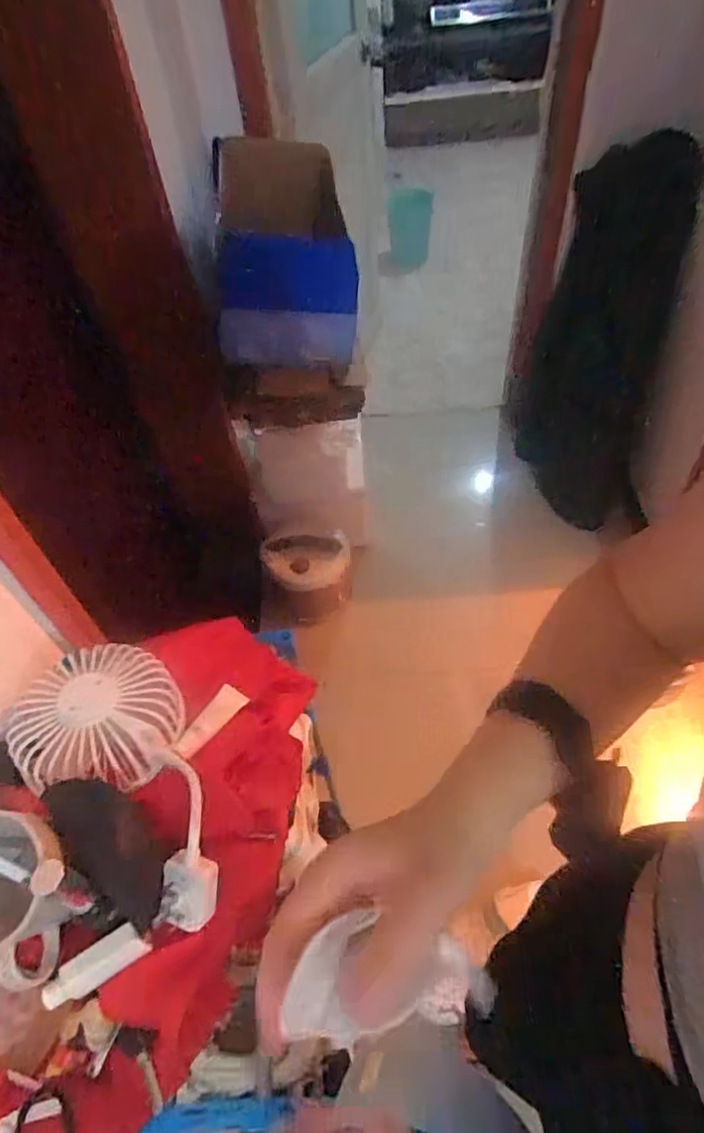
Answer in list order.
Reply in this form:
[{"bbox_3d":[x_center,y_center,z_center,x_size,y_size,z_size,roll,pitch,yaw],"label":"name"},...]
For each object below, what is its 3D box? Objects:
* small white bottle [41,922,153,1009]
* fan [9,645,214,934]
[{"bbox_3d":[-0.191,0.294,0.441,0.079,0.025,0.022,-27,53,-15],"label":"small white bottle"},{"bbox_3d":[-0.182,0.164,0.509,0.247,0.057,0.146,28,59,25],"label":"fan"}]

